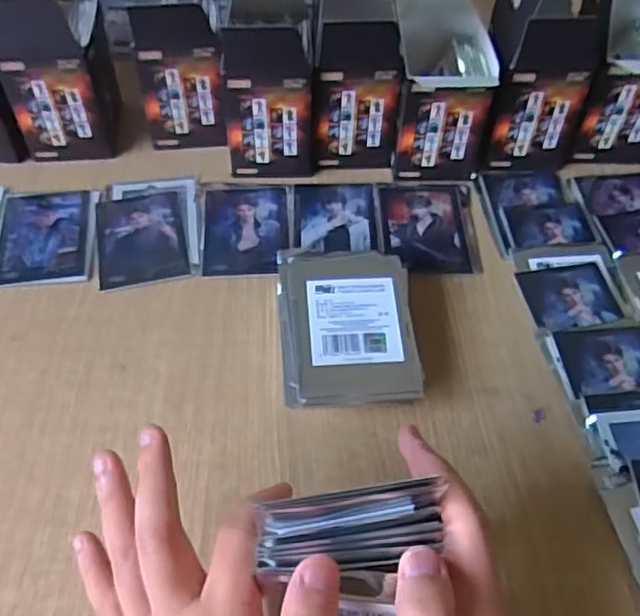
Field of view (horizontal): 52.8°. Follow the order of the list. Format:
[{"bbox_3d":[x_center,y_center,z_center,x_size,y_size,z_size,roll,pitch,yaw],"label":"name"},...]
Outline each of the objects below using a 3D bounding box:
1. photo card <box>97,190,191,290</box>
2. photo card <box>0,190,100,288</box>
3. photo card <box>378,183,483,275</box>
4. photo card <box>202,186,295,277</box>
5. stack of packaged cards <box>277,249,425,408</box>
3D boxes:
[{"bbox_3d":[-0.145,-0.057,0.525,0.069,0.004,0.098,-11,53,-7],"label":"photo card"},{"bbox_3d":[-0.223,-0.059,0.524,0.077,0.004,0.104,-4,53,-5],"label":"photo card"},{"bbox_3d":[0.091,-0.069,0.545,0.077,0.008,0.106,1,53,-1],"label":"photo card"},{"bbox_3d":[-0.059,-0.068,0.533,0.073,0.004,0.101,-1,53,-3],"label":"photo card"},{"bbox_3d":[0.020,0.011,0.454,0.092,0.041,0.127,-3,53,-4],"label":"stack of packaged cards"}]

